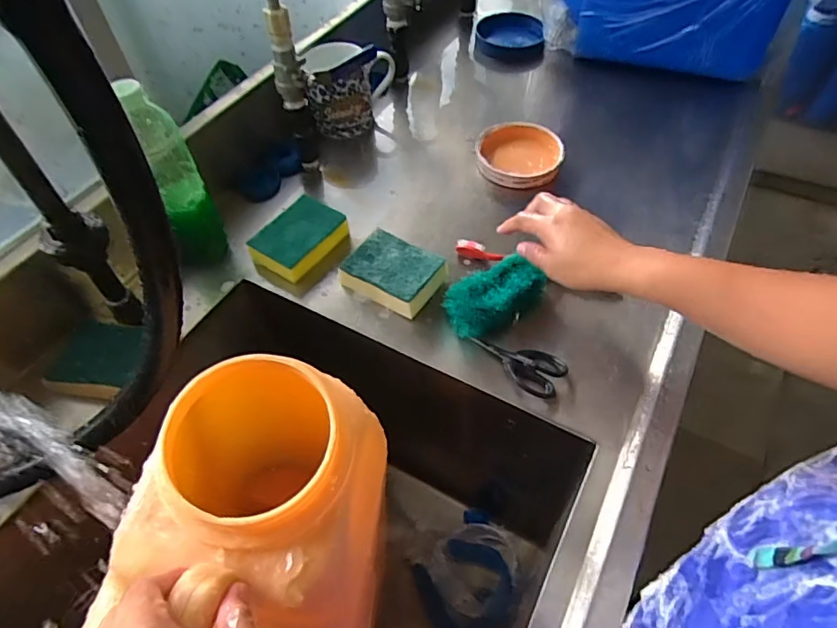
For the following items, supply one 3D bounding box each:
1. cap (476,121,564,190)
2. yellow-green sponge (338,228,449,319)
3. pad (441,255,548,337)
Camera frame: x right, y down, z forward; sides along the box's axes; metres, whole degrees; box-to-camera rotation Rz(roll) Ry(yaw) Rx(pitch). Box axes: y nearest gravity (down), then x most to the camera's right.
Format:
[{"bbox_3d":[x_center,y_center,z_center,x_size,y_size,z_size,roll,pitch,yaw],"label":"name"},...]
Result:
[{"bbox_3d":[0.137,-0.215,0.722,0.112,0.030,0.118,-2,52,2],"label":"cap"},{"bbox_3d":[-0.030,-0.046,0.594,0.104,0.035,0.075,24,57,21],"label":"yellow-green sponge"},{"bbox_3d":[0.082,-0.019,0.569,0.066,0.040,0.114,32,60,25],"label":"pad"}]

